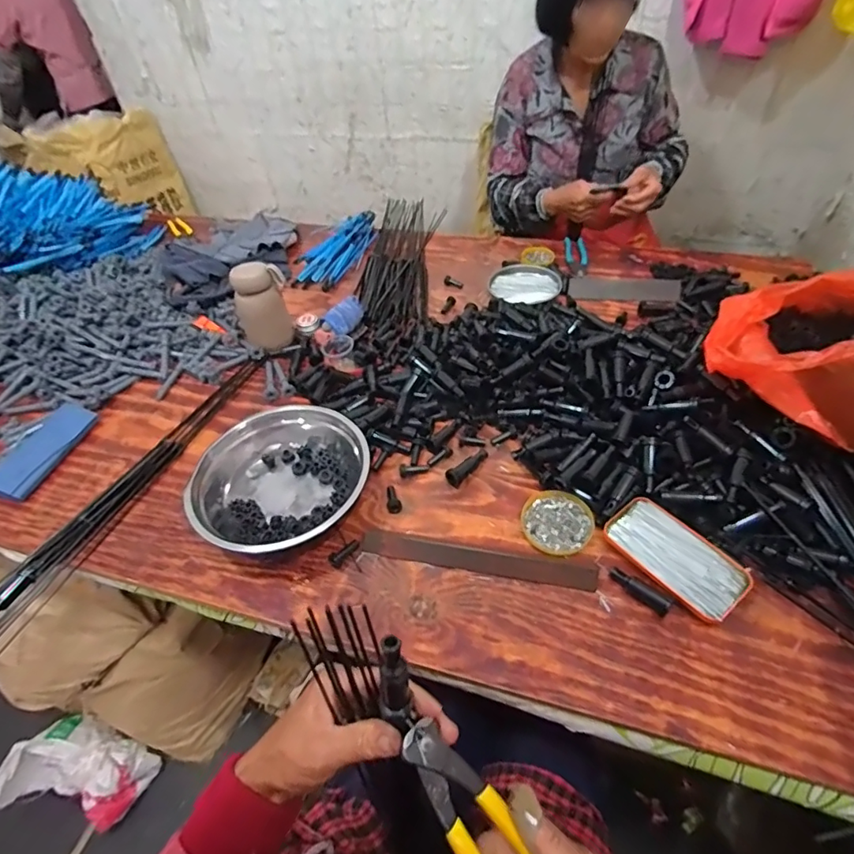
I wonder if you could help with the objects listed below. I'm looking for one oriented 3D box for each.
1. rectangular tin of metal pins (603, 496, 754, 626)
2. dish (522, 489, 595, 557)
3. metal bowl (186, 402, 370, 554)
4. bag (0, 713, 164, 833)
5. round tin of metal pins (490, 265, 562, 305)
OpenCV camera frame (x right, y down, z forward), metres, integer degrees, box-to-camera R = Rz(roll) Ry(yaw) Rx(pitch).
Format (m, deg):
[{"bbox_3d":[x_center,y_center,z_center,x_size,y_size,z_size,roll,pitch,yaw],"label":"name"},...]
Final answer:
[{"bbox_3d":[0.273,0.142,0.559,0.084,0.015,0.144,-30,51,-22],"label":"rectangular tin of metal pins"},{"bbox_3d":[0.156,0.113,0.606,0.080,0.009,0.080,-2,46,3],"label":"dish"},{"bbox_3d":[-0.182,0.071,0.638,0.213,0.072,0.215,33,57,31],"label":"metal bowl"},{"bbox_3d":[-0.706,0.710,1.027,0.261,0.094,0.180,12,49,15],"label":"bag"},{"bbox_3d":[0.189,-0.274,0.967,0.126,0.017,0.114,28,54,28],"label":"round tin of metal pins"}]

